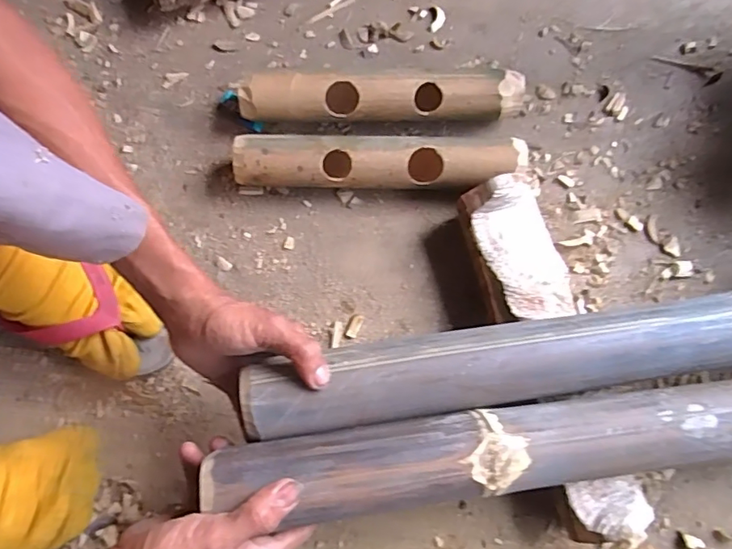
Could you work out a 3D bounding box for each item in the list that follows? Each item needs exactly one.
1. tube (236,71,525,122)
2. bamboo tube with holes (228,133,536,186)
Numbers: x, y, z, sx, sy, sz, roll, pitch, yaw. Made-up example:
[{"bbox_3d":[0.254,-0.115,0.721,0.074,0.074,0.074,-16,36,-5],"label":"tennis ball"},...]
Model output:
[{"bbox_3d":[0.014,-0.172,0.521,0.271,0.051,0.044,-1,78,-2],"label":"tube"},{"bbox_3d":[0.014,-0.107,0.522,0.276,0.049,0.050,1,78,-1],"label":"bamboo tube with holes"}]

